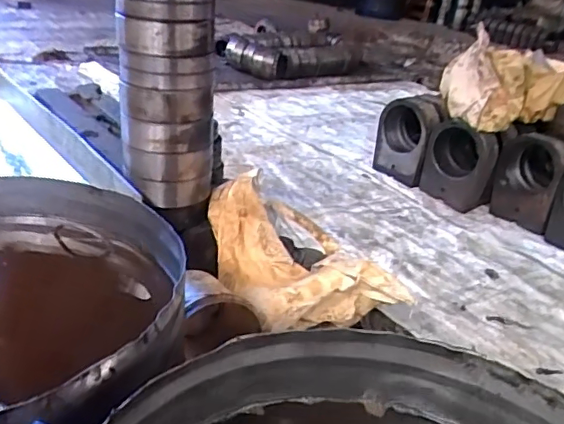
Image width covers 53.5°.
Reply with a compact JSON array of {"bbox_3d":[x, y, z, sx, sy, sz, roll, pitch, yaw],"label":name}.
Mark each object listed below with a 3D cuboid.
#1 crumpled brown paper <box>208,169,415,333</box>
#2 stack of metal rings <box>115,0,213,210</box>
[{"bbox_3d":[0.033,0.065,1.094,0.306,0.153,0.349,0,27,-15],"label":"crumpled brown paper"},{"bbox_3d":[-0.219,-0.212,1.068,0.184,0.425,0.140,0,27,-14],"label":"stack of metal rings"}]

